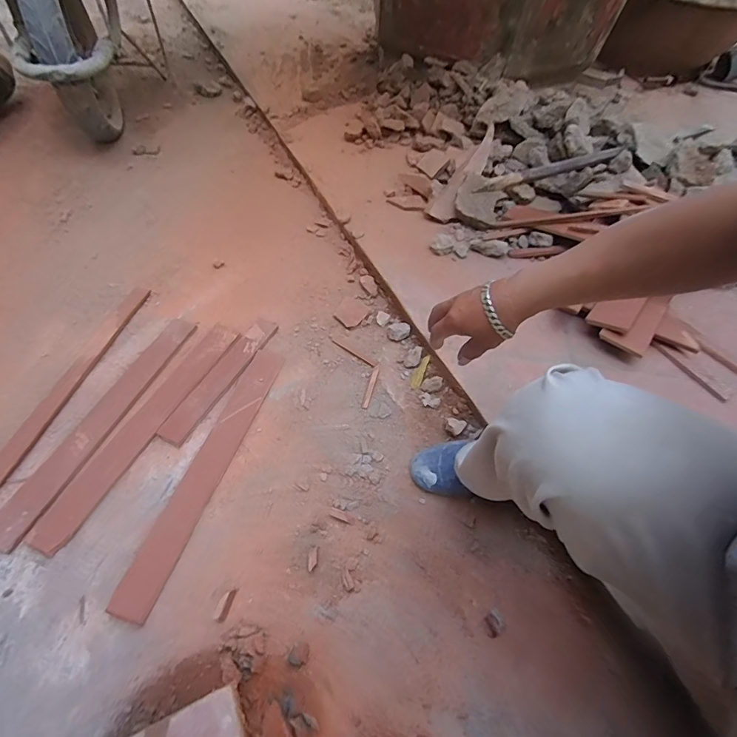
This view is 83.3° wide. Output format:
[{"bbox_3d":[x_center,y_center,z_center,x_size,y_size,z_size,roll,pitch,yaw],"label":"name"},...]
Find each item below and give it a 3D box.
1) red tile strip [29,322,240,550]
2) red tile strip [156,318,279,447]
[{"bbox_3d":[-0.398,0.088,0.758,0.059,0.013,0.486,20,53,11],"label":"red tile strip"},{"bbox_3d":[-0.288,0.008,0.825,0.053,0.013,0.320,22,54,13],"label":"red tile strip"}]

